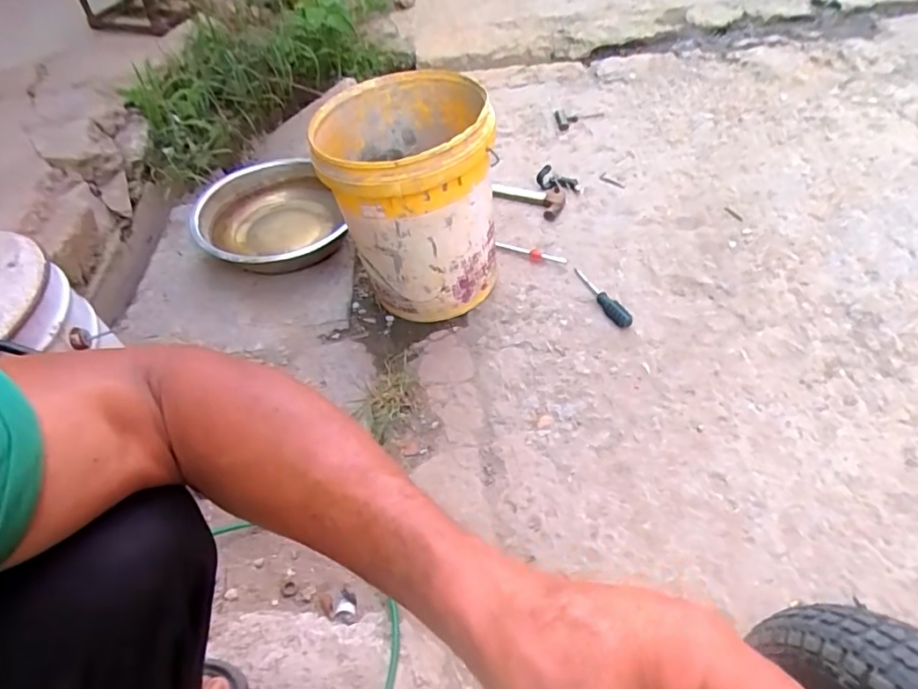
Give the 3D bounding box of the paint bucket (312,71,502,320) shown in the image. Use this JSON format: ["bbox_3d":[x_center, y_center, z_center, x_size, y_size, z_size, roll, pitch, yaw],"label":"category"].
[{"bbox_3d":[-0.084,-0.260,1.012,0.282,0.374,0.304,-3,48,3],"label":"paint bucket"}]

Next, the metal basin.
[{"bbox_3d":[-0.436,-0.279,1.239,0.303,0.116,0.374,-21,50,-12],"label":"metal basin"}]

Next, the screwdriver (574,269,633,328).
[{"bbox_3d":[0.288,-0.099,1.068,0.025,0.025,0.180,-20,49,-11],"label":"screwdriver"}]

